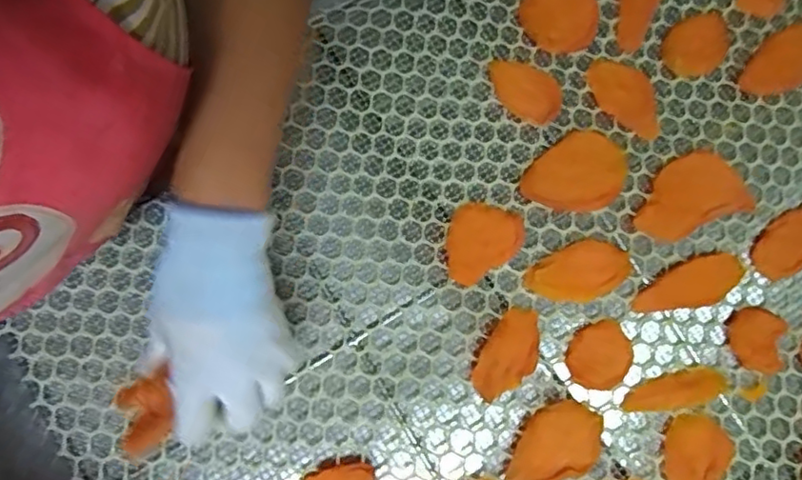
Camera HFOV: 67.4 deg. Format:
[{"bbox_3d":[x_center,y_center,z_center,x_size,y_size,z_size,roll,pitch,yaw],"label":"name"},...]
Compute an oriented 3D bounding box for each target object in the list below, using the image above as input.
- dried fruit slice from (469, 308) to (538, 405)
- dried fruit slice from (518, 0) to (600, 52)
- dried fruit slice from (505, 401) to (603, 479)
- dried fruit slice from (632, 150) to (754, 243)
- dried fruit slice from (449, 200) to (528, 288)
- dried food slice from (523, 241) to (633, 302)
[{"bbox_3d":[0.089,0.095,0.494,0.041,0.013,0.078,28,80,4],"label":"dried fruit slice"},{"bbox_3d":[0.147,-0.207,0.550,0.076,0.004,0.071,0,80,-1],"label":"dried fruit slice"},{"bbox_3d":[0.122,0.165,0.481,0.085,0.010,0.053,-20,81,-5],"label":"dried fruit slice"},{"bbox_3d":[0.250,-0.040,0.523,0.105,0.007,0.062,-22,81,-5],"label":"dried fruit slice"},{"bbox_3d":[0.068,0.004,0.507,0.059,0.012,0.069,20,80,2],"label":"dried fruit slice"},{"bbox_3d":[0.151,0.027,0.505,0.089,0.015,0.044,-23,81,-5],"label":"dried food slice"}]

